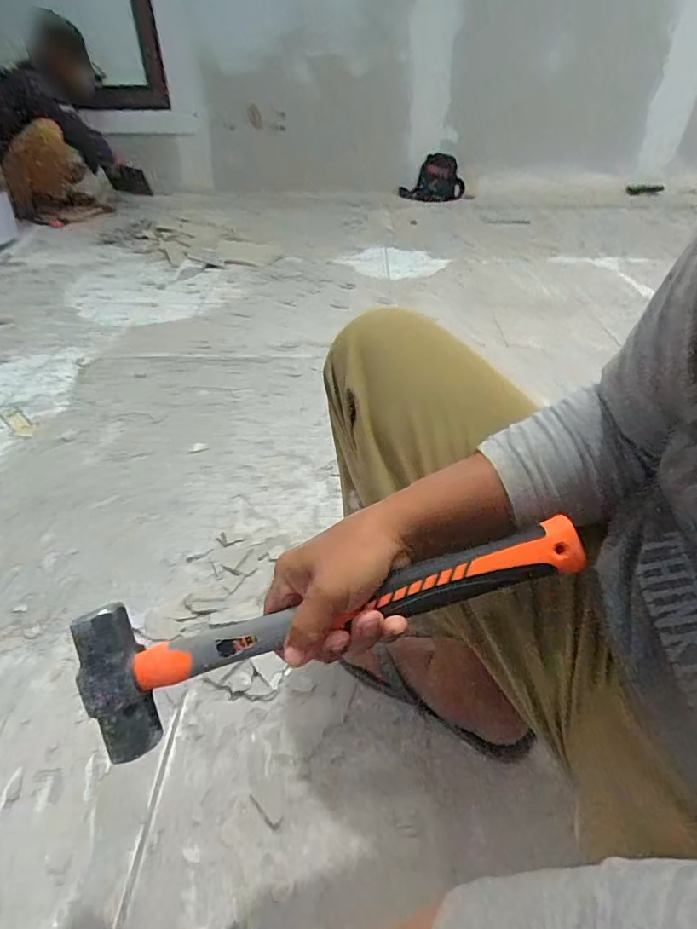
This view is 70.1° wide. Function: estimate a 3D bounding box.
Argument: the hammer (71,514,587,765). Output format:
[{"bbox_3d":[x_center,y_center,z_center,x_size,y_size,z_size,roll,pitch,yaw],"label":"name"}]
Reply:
[{"bbox_3d":[-0.020,0.095,0.356,0.354,0.097,0.045,-25,0,3],"label":"hammer"}]

